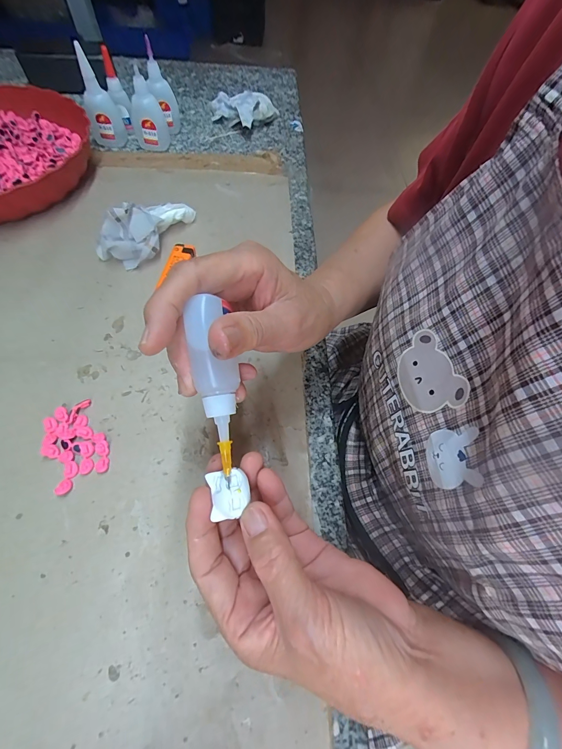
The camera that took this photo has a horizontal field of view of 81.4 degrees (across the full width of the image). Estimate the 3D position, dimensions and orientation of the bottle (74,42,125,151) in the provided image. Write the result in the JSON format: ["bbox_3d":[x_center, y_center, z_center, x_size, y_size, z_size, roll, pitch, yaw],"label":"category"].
[{"bbox_3d":[-0.233,-0.351,0.417,0.039,0.094,0.031,-15,62,-13],"label":"bottle"}]

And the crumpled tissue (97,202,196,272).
[{"bbox_3d":[-0.146,-0.160,0.349,0.059,0.039,0.101,24,61,10],"label":"crumpled tissue"}]

